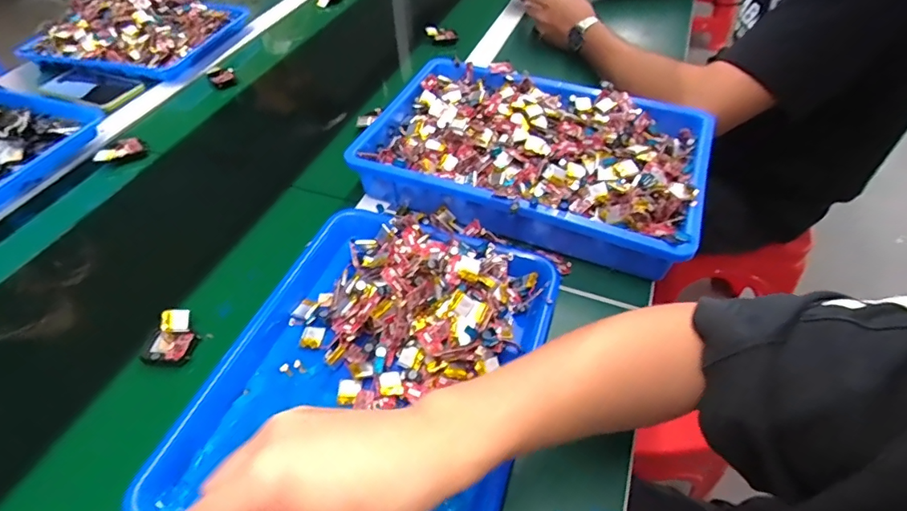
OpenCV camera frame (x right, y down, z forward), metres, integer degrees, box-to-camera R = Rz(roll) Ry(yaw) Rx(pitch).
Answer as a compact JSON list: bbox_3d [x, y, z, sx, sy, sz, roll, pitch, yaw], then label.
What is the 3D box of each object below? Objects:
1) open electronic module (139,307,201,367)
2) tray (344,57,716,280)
[{"bbox_3d":[-0.260,0.074,0.442,0.042,0.024,0.048,8,50,7],"label":"open electronic module"},{"bbox_3d":[0.090,-0.122,0.574,0.383,0.063,0.241,19,52,16],"label":"tray"}]

